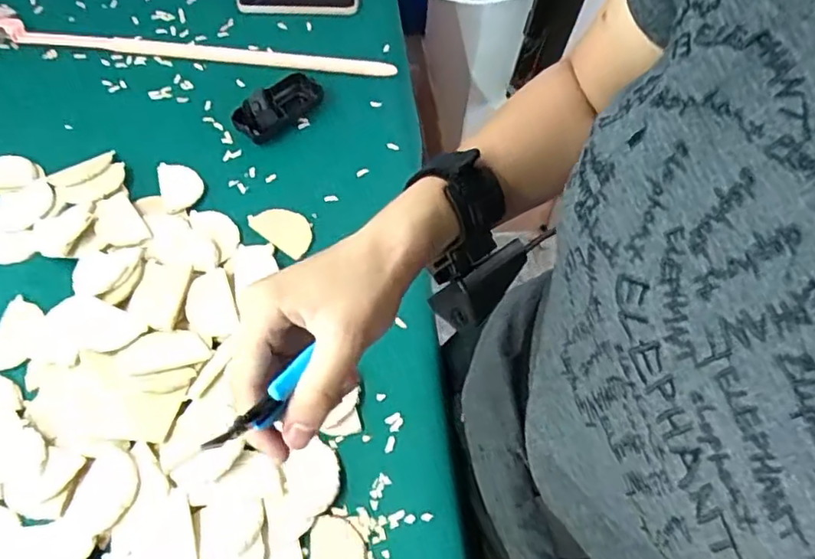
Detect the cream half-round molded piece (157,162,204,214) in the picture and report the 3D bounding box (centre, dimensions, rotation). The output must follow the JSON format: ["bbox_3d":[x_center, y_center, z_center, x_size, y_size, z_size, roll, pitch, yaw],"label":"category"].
[{"bbox_3d":[-0.245,-0.102,0.622,0.044,0.008,0.068,-23,64,-15],"label":"cream half-round molded piece"}]

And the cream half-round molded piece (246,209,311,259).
[{"bbox_3d":[-0.129,-0.055,0.608,0.070,0.006,0.044,35,65,16],"label":"cream half-round molded piece"}]

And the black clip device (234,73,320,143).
[{"bbox_3d":[-0.149,-0.208,0.681,0.054,0.032,0.112,38,65,17],"label":"black clip device"}]

